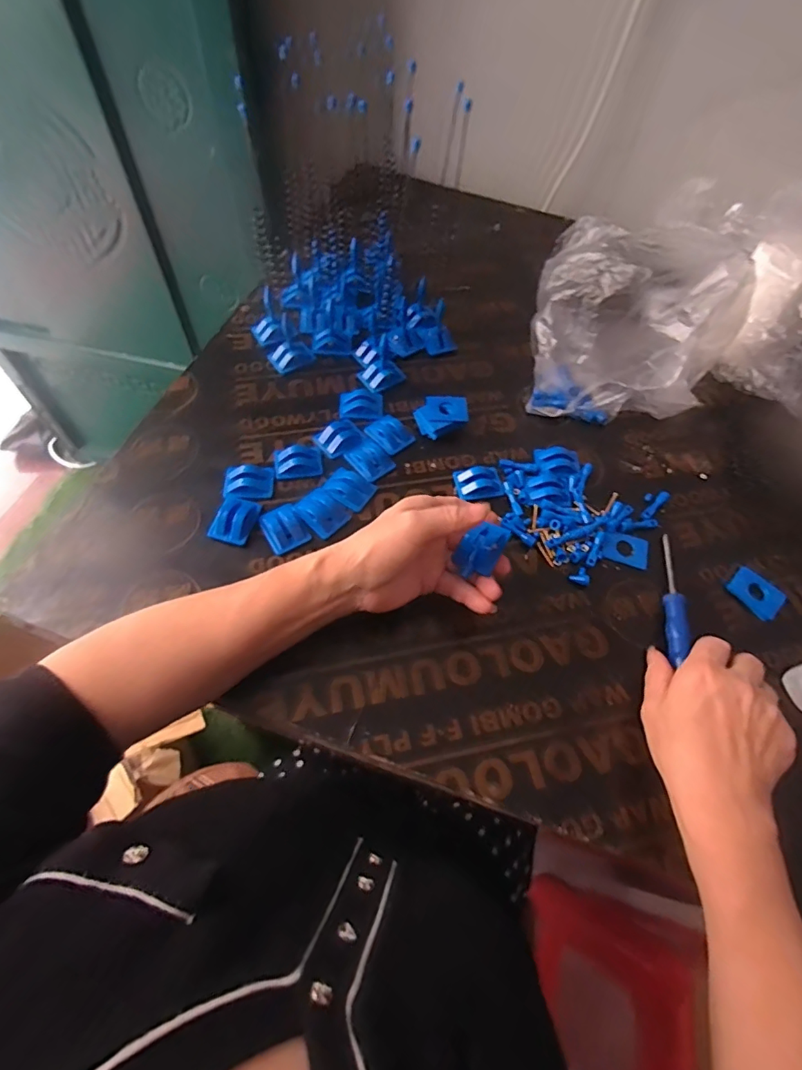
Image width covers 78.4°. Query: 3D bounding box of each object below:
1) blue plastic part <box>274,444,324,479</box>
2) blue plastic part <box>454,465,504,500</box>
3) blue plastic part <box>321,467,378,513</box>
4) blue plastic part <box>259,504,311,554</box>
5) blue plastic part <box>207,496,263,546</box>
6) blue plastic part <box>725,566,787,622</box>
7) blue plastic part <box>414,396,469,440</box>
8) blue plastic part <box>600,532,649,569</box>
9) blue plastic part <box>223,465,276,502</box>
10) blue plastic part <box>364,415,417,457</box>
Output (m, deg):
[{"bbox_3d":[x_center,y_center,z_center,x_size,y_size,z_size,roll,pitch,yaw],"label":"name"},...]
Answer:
[{"bbox_3d":[-0.099,-0.071,0.477,0.045,0.011,0.034,-7,62,-8],"label":"blue plastic part"},{"bbox_3d":[0.076,-0.051,0.480,0.045,0.014,0.035,-10,62,-9],"label":"blue plastic part"},{"bbox_3d":[-0.050,-0.045,0.465,0.046,0.009,0.037,32,63,13],"label":"blue plastic part"},{"bbox_3d":[-0.105,-0.007,0.437,0.035,0.006,0.042,-29,67,-18],"label":"blue plastic part"},{"bbox_3d":[-0.147,-0.014,0.437,0.032,0.014,0.043,15,61,5],"label":"blue plastic part"},{"bbox_3d":[0.318,0.052,0.439,0.039,0.004,0.043,-36,69,-21],"label":"blue plastic part"},{"bbox_3d":[0.042,-0.123,0.507,0.050,0.023,0.039,-20,64,-14],"label":"blue plastic part"},{"bbox_3d":[0.208,0.014,0.455,0.039,0.004,0.032,20,61,7],"label":"blue plastic part"},{"bbox_3d":[-0.142,-0.049,0.460,0.044,0.013,0.035,0,61,-4],"label":"blue plastic part"},{"bbox_3d":[-0.011,-0.104,0.501,0.037,0.007,0.044,-37,69,-21],"label":"blue plastic part"}]

